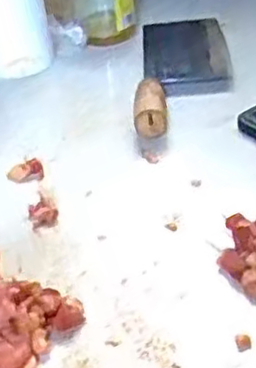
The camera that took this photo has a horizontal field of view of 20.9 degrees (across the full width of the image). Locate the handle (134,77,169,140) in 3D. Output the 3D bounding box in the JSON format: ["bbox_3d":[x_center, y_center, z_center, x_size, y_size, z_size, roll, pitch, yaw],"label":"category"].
[{"bbox_3d":[0.023,-0.077,0.683,0.031,0.031,0.085,-4,37,4],"label":"handle"}]

